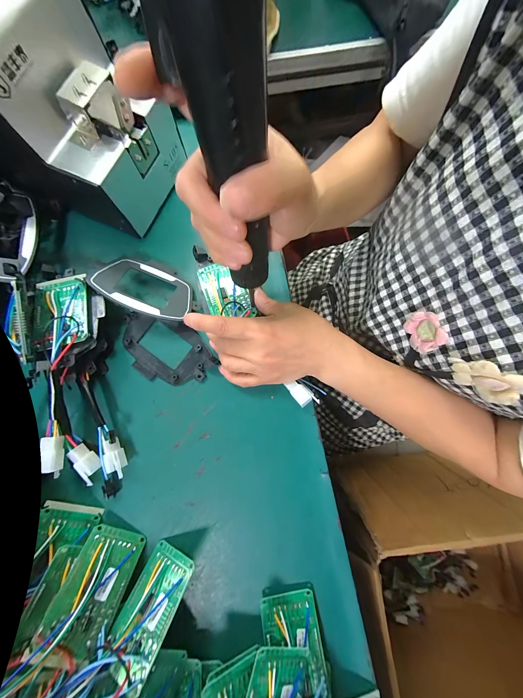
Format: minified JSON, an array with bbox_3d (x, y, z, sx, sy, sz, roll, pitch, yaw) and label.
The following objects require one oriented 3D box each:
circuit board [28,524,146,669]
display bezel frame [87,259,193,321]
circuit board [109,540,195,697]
[{"bbox_3d":[-0.140,0.200,0.195,0.050,0.011,0.077,22,45,-8],"label":"circuit board"},{"bbox_3d":[-0.126,-0.065,0.251,0.100,0.006,0.060,24,60,-7],"label":"display bezel frame"},{"bbox_3d":[-0.091,0.210,0.190,0.047,0.005,0.073,3,43,28],"label":"circuit board"}]

